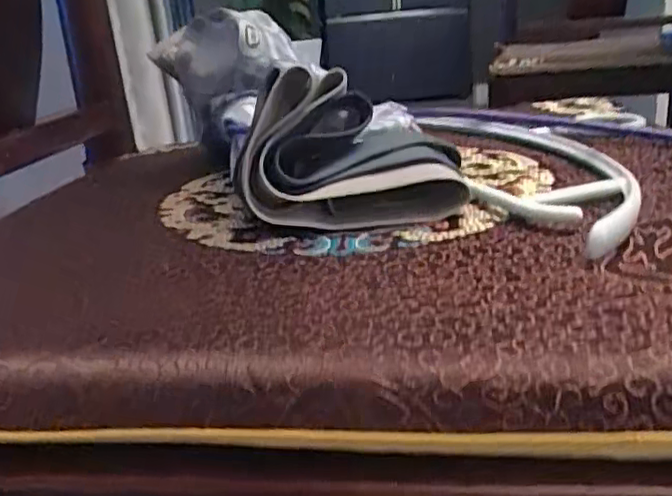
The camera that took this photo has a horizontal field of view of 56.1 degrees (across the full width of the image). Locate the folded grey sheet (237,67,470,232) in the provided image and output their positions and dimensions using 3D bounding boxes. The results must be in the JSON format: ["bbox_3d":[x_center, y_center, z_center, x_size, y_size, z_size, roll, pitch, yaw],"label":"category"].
[{"bbox_3d":[0.007,-0.050,0.310,0.106,0.069,0.048,-4,21,7],"label":"folded grey sheet"}]

